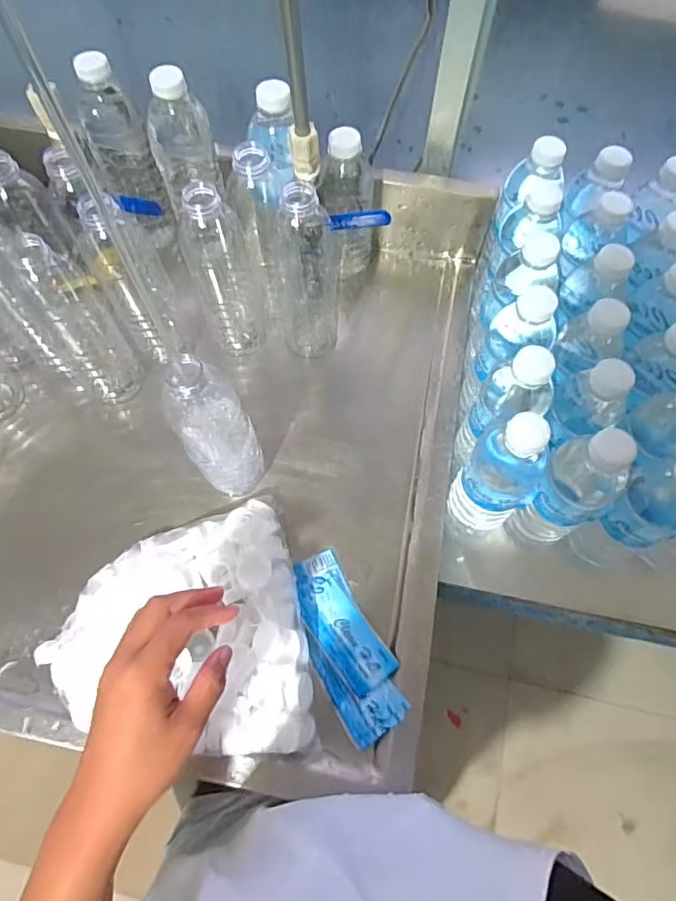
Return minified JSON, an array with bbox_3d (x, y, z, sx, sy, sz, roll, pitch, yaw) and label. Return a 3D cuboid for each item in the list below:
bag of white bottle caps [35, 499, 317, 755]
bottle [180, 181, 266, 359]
[{"bbox_3d":[-0.140,0.164,0.481,0.214,0.041,0.205,-11,67,-5],"label":"bag of white bottle caps"},{"bbox_3d":[-0.115,-0.185,0.556,0.057,0.220,0.065,-11,67,-5],"label":"bottle"}]

